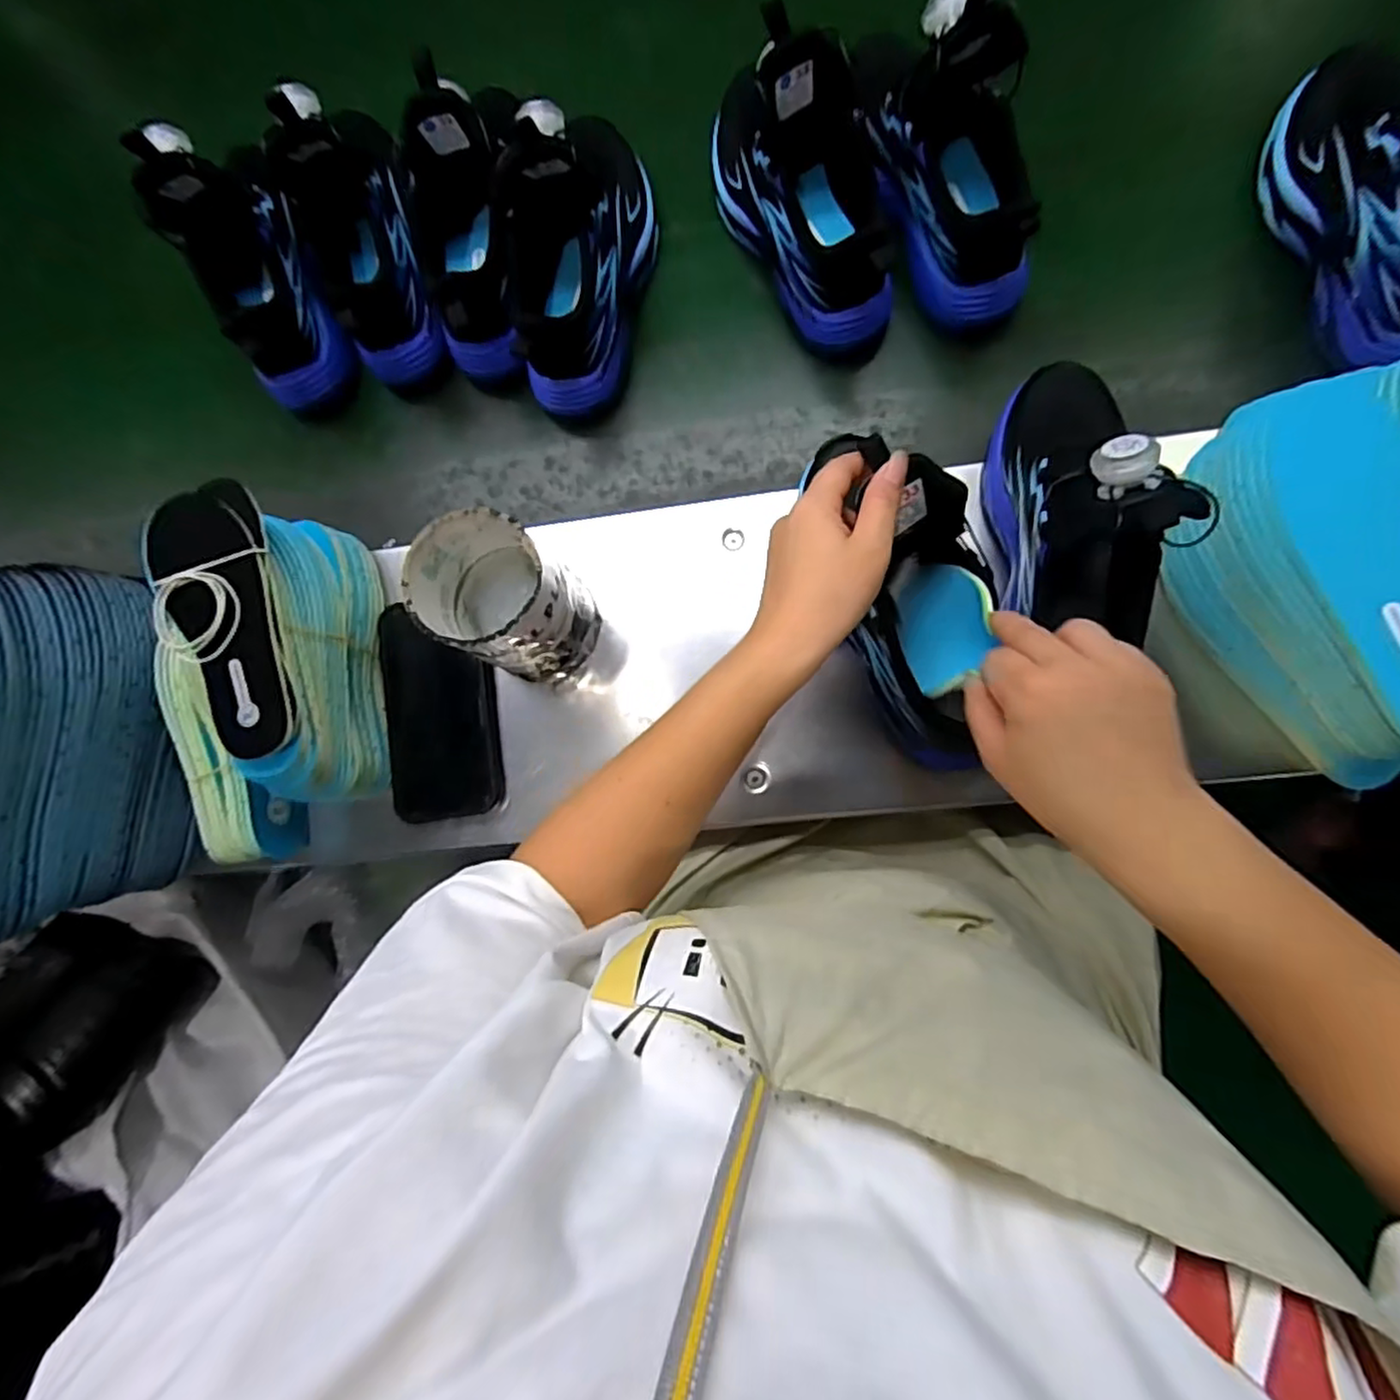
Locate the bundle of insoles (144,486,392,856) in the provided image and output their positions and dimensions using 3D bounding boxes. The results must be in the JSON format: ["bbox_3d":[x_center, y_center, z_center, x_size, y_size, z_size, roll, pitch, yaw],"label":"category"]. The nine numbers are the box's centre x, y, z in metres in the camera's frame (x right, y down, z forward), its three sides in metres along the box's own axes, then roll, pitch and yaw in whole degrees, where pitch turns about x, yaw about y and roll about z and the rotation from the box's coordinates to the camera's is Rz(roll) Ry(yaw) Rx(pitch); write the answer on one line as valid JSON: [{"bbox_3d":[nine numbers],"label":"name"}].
[{"bbox_3d":[-0.301,-0.013,0.455,0.131,0.102,0.231,-11,85,4],"label":"bundle of insoles"}]

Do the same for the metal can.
[{"bbox_3d":[-0.123,-0.062,0.438,0.089,0.111,0.075,28,88,7],"label":"metal can"}]

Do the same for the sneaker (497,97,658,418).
[{"bbox_3d":[-0.099,-0.337,0.482,0.101,0.128,0.228,11,87,6],"label":"sneaker"}]

